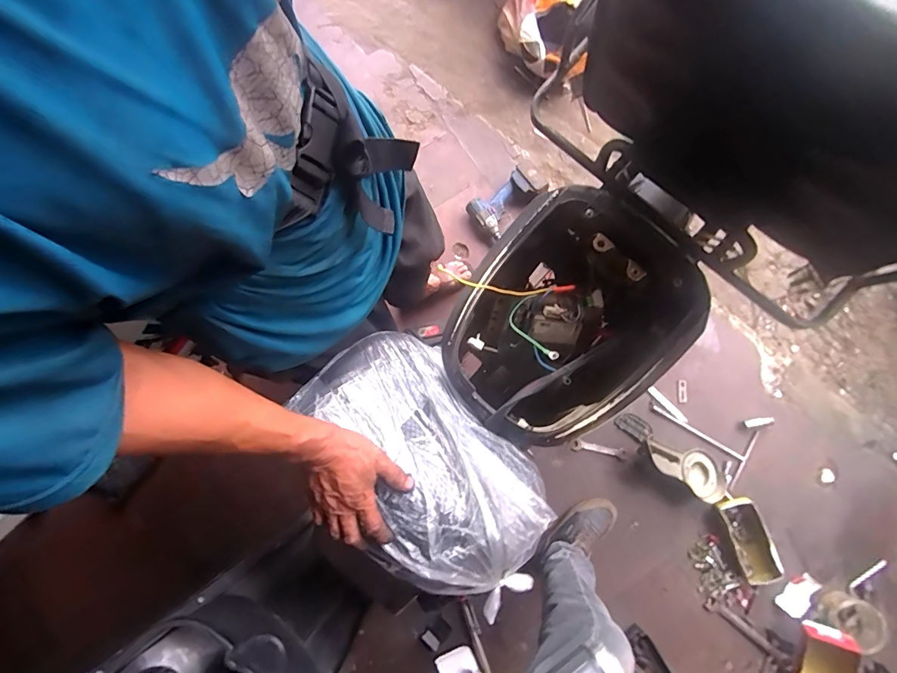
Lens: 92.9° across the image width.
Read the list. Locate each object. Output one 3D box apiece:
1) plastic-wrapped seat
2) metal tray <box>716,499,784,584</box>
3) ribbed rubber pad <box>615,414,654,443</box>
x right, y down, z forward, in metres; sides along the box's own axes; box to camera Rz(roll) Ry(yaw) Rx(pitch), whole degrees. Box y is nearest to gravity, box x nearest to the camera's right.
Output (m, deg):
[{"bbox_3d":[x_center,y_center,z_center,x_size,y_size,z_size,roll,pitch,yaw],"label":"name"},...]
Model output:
[{"bbox_3d":[-0.035,0.162,0.556,0.216,0.108,0.366,-38,77,-9],"label":"plastic-wrapped seat"},{"bbox_3d":[0.780,0.527,1.104,0.090,0.050,0.209,-16,80,-1],"label":"metal tray"},{"bbox_3d":[0.522,0.253,1.196,0.099,0.008,0.054,36,83,8],"label":"ribbed rubber pad"}]

